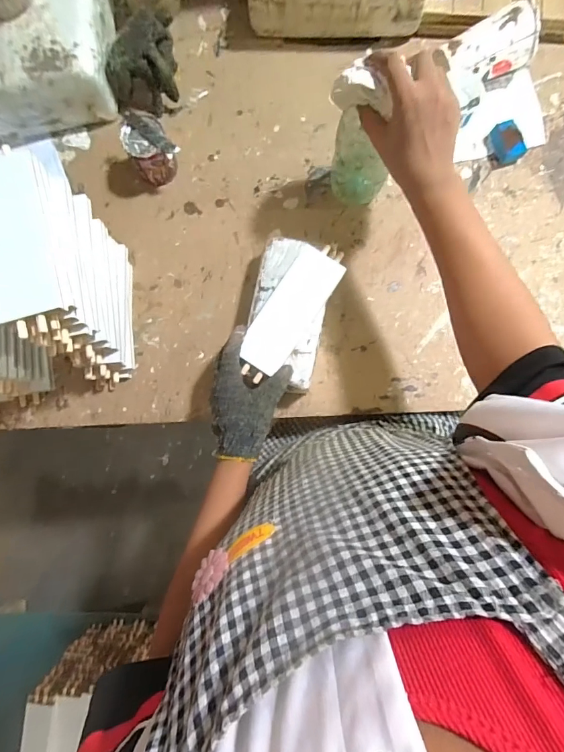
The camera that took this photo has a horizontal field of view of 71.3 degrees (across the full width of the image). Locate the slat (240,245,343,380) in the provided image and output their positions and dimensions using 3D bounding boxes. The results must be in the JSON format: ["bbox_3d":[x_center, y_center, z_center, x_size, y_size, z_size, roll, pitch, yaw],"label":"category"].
[{"bbox_3d":[0.012,-0.086,0.521,0.065,0.014,0.192,33,86,3],"label":"slat"}]

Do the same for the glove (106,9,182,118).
[{"bbox_3d":[-0.203,-0.460,0.583,0.095,0.078,0.093,5,84,1],"label":"glove"}]

